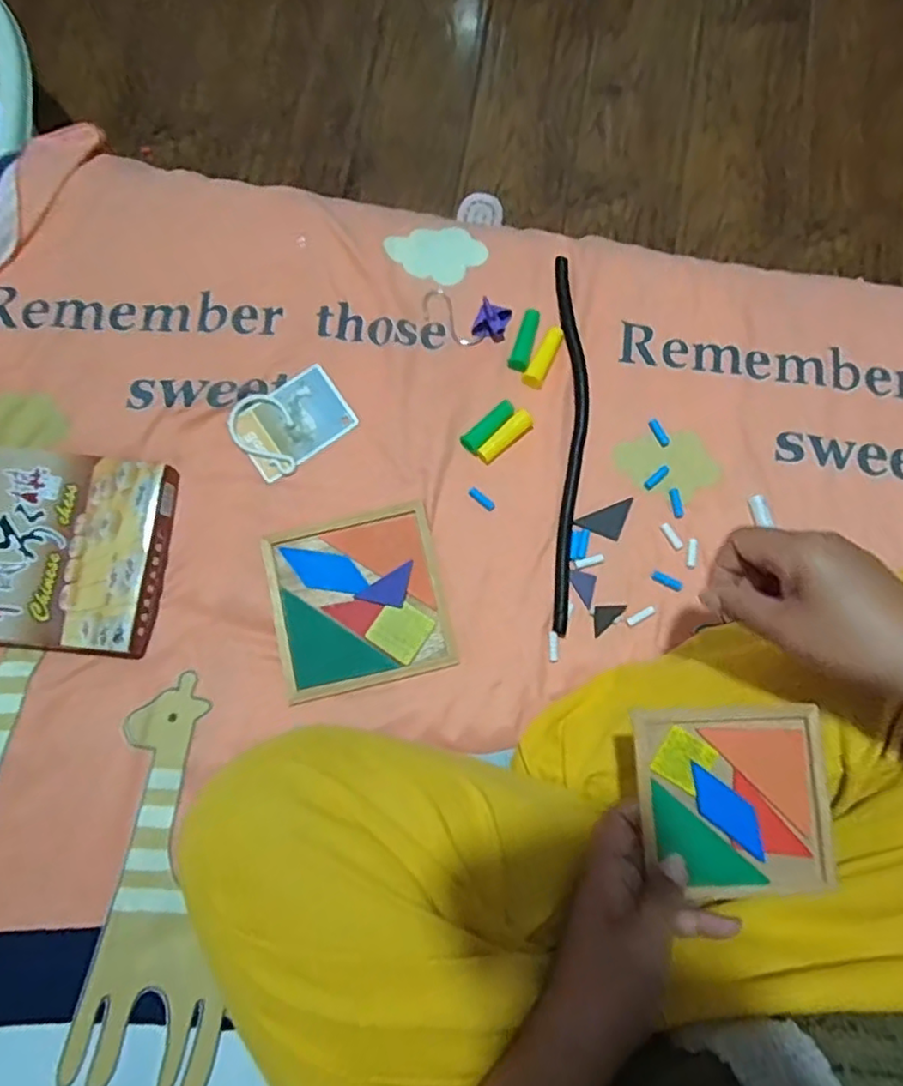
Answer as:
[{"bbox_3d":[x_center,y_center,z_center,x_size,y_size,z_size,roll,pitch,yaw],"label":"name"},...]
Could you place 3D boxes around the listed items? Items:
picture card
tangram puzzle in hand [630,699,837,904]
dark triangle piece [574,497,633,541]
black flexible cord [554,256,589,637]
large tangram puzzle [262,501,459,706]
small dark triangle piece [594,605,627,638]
[{"bbox_3d":[-0.143,-0.109,0.575,0.098,0.004,0.067,-36,89,-6],"label":"picture card"},{"bbox_3d":[0.167,0.151,0.370,0.107,0.017,0.105,-4,78,-2],"label":"tangram puzzle in hand"},{"bbox_3d":[0.141,-0.017,0.560,0.054,0.004,0.029,-22,80,-5],"label":"dark triangle piece"},{"bbox_3d":[0.108,-0.097,0.566,0.028,0.009,0.350,2,78,-1],"label":"black flexible cord"},{"bbox_3d":[-0.079,0.048,0.541,0.141,0.010,0.144,-12,79,-4],"label":"large tangram puzzle"},{"bbox_3d":[0.136,0.067,0.542,0.026,0.005,0.026,0,78,-1],"label":"small dark triangle piece"}]

